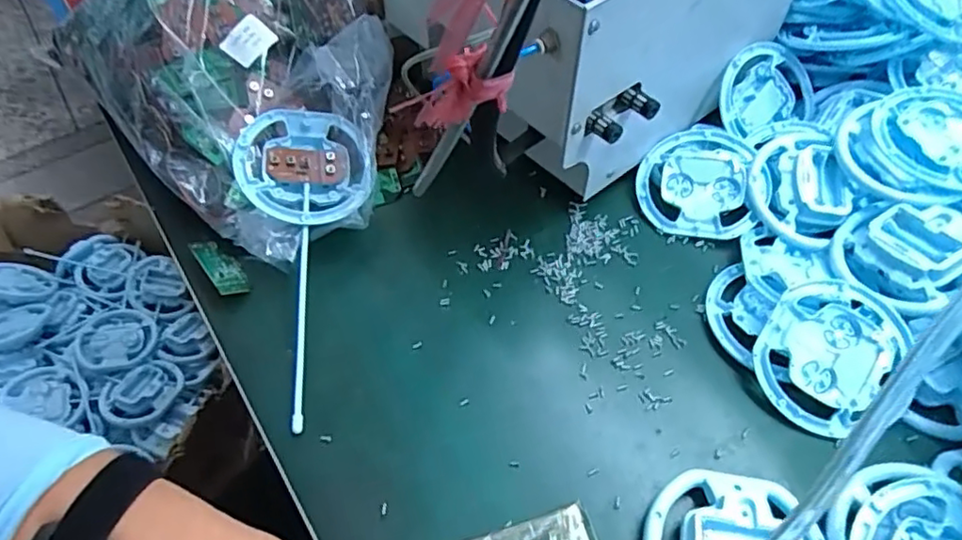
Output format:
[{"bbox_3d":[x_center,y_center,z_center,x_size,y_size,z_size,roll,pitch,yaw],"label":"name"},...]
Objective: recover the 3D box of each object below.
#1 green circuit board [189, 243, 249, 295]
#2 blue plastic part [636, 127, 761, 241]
[{"bbox_3d":[-0.202,-0.002,0.497,0.031,0.004,0.057,-7,47,-49],"label":"green circuit board"},{"bbox_3d":[0.186,-0.075,0.542,0.101,0.018,0.103,5,71,12],"label":"blue plastic part"}]

